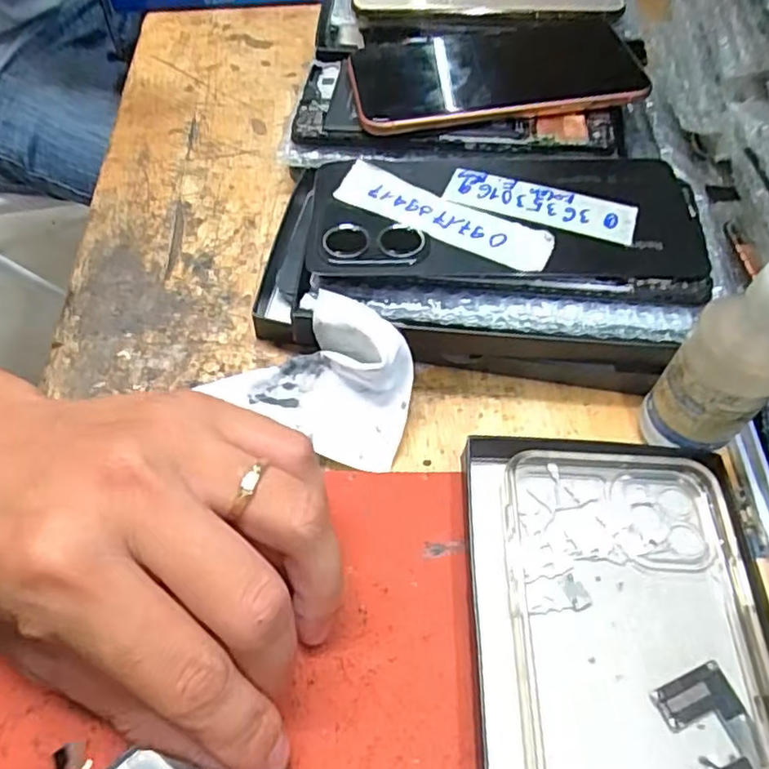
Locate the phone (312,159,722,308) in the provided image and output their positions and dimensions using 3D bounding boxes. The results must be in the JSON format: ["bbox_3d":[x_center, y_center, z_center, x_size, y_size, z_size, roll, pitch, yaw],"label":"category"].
[{"bbox_3d":[0.050,-0.070,0.266,0.160,0.009,0.077,0,56,0],"label":"phone"}]

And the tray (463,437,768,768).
[{"bbox_3d":[0.079,0.100,0.193,0.098,0.014,0.175,1,56,0],"label":"tray"}]

